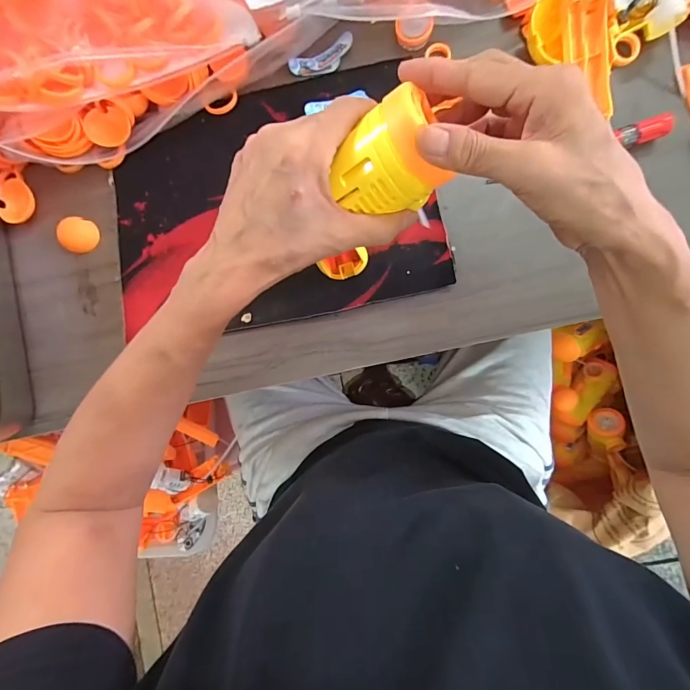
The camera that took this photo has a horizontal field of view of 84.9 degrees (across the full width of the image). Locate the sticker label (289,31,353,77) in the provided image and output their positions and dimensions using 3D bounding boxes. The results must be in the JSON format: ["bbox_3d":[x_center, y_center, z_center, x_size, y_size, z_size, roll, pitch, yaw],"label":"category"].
[{"bbox_3d":[-0.022,-0.284,0.375,0.065,0.009,0.026,-25,86,3],"label":"sticker label"}]

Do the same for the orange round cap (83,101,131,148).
[{"bbox_3d":[-0.229,-0.214,0.367,0.042,0.034,0.014,-38,45,16],"label":"orange round cap"}]

